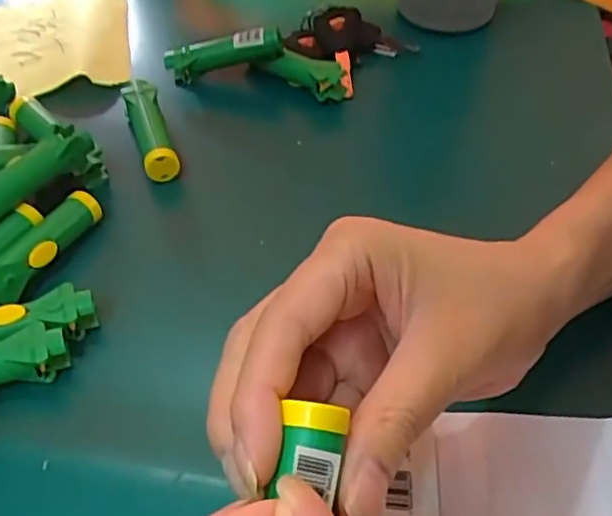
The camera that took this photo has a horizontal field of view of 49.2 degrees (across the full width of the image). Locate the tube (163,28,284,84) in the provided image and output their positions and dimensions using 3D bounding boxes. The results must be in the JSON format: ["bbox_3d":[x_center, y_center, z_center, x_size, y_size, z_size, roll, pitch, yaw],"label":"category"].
[{"bbox_3d":[-0.055,-0.133,0.441,0.080,0.024,0.014,-9,46,12],"label":"tube"}]

